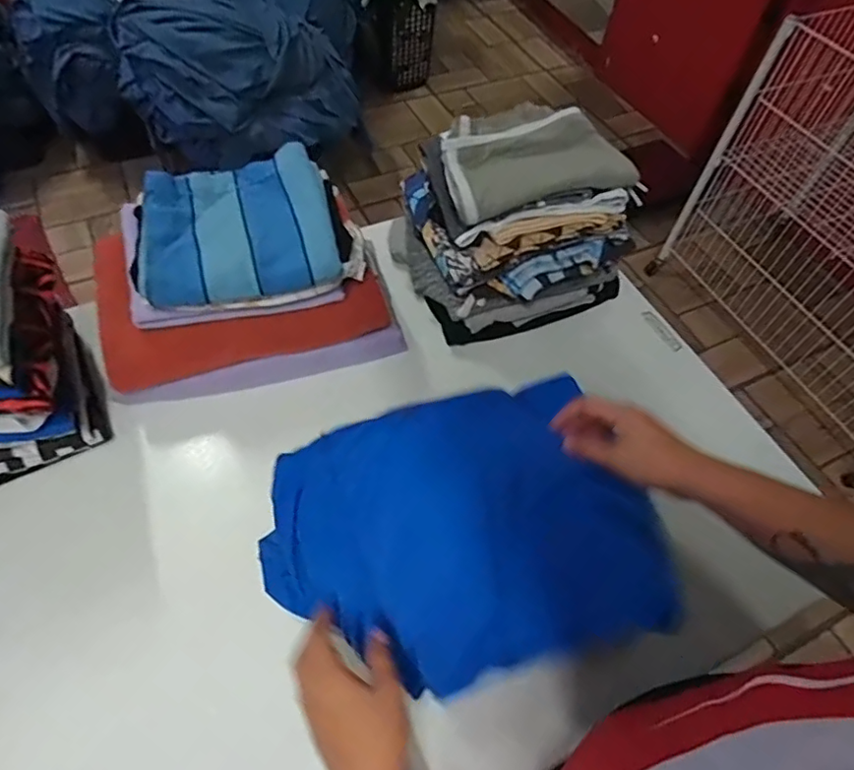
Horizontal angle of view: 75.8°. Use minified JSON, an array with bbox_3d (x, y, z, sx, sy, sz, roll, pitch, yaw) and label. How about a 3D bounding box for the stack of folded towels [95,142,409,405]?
[{"bbox_3d":[-0.219,-0.132,0.683,0.344,0.205,0.171,-11,58,-11],"label":"stack of folded towels"}]

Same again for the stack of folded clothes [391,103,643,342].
[{"bbox_3d":[0.115,-0.216,0.723,0.250,0.218,0.203,-20,60,-16],"label":"stack of folded clothes"}]

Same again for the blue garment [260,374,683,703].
[{"bbox_3d":[0.029,0.146,0.573,0.371,0.071,0.281,-12,58,-12],"label":"blue garment"}]

